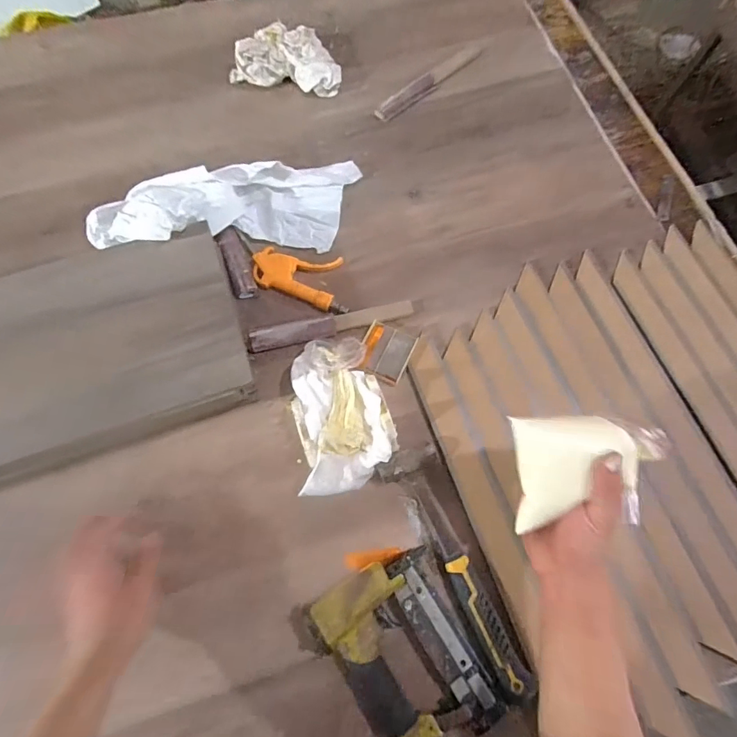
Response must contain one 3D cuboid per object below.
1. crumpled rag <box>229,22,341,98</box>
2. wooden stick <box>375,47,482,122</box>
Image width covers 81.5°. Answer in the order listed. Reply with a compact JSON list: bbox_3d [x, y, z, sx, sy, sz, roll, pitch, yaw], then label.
[{"bbox_3d":[-0.135,-0.532,0.732,0.191,0.050,0.112,11,71,3],"label":"crumpled rag"},{"bbox_3d":[0.107,-0.496,0.741,0.241,0.010,0.038,-40,76,-13],"label":"wooden stick"}]

